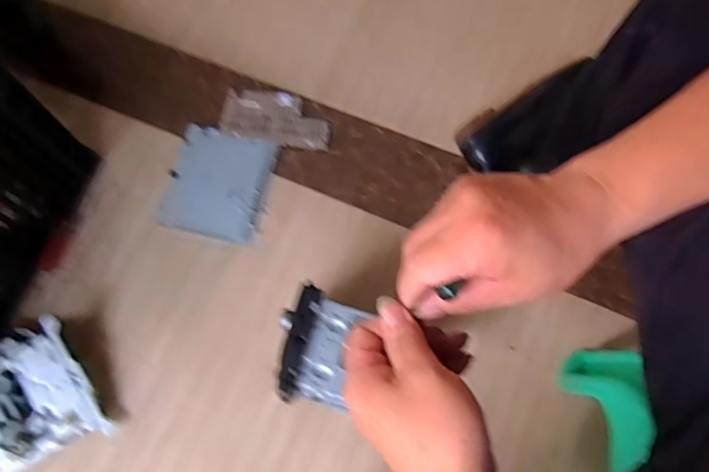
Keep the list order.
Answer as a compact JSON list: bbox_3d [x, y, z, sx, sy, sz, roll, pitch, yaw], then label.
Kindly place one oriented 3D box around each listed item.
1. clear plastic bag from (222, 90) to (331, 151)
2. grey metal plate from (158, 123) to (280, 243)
[{"bbox_3d":[-0.131,-0.200,0.876,0.185,0.010,0.097,7,72,2],"label":"clear plastic bag"},{"bbox_3d":[-0.219,-0.088,0.844,0.156,0.012,0.174,12,72,4],"label":"grey metal plate"}]

